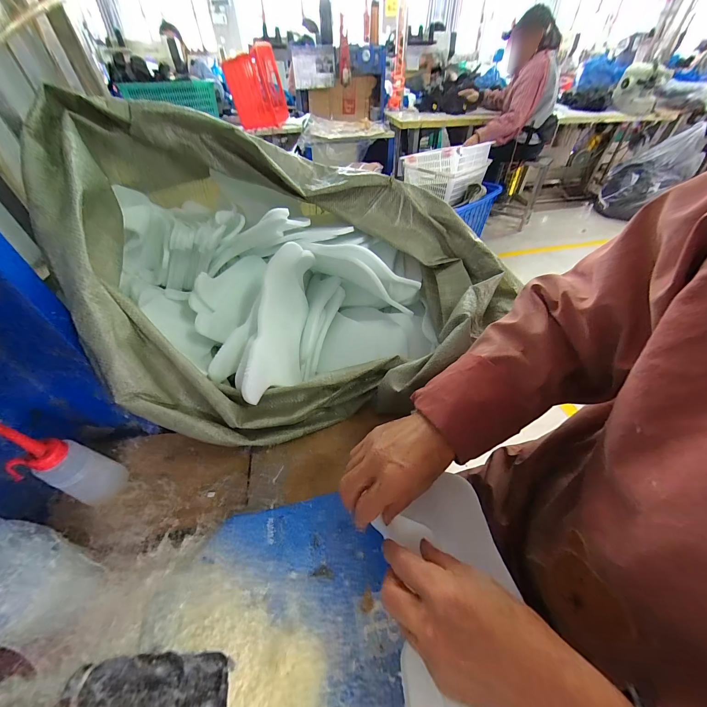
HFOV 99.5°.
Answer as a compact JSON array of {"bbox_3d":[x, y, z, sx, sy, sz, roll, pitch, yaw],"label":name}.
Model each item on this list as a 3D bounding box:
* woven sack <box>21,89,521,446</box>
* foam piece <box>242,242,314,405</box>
[{"bbox_3d":[-0.093,-0.170,0.490,0.535,0.344,0.536,-21,48,-18],"label":"woven sack"},{"bbox_3d":[-0.107,-0.037,0.447,0.054,0.147,0.250,3,45,5],"label":"foam piece"}]

